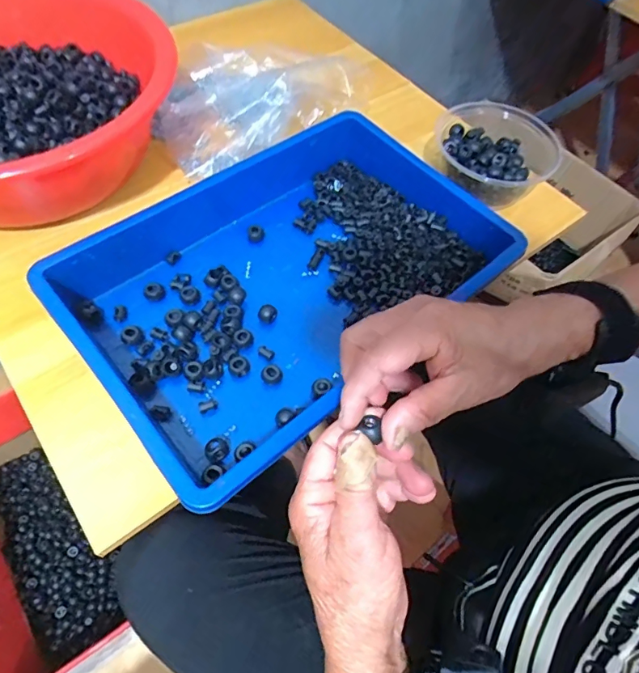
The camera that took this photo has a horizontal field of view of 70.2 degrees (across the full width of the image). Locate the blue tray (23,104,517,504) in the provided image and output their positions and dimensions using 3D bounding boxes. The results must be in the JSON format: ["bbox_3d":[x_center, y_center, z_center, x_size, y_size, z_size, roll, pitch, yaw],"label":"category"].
[{"bbox_3d":[-0.035,-0.067,0.421,0.360,0.059,0.275,-37,69,-22],"label":"blue tray"}]

